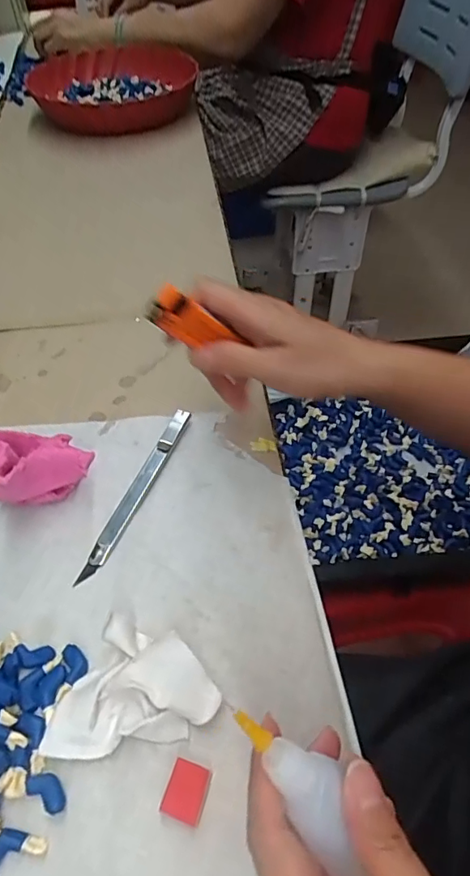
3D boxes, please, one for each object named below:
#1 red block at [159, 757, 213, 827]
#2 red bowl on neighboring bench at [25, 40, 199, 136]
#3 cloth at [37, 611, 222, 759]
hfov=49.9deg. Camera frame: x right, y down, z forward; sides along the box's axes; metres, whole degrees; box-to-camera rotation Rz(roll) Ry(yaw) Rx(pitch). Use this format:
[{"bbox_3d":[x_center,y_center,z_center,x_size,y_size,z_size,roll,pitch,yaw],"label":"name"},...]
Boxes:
[{"bbox_3d":[-0.022,0.162,0.232,0.018,0.007,0.021,15,54,12],"label":"red block"},{"bbox_3d":[-0.175,-0.513,0.736,0.229,0.059,0.206,-1,52,0],"label":"red bowl on neighboring bench"},{"bbox_3d":[-0.048,0.128,0.253,0.076,0.016,0.063,10,53,9],"label":"cloth"}]

